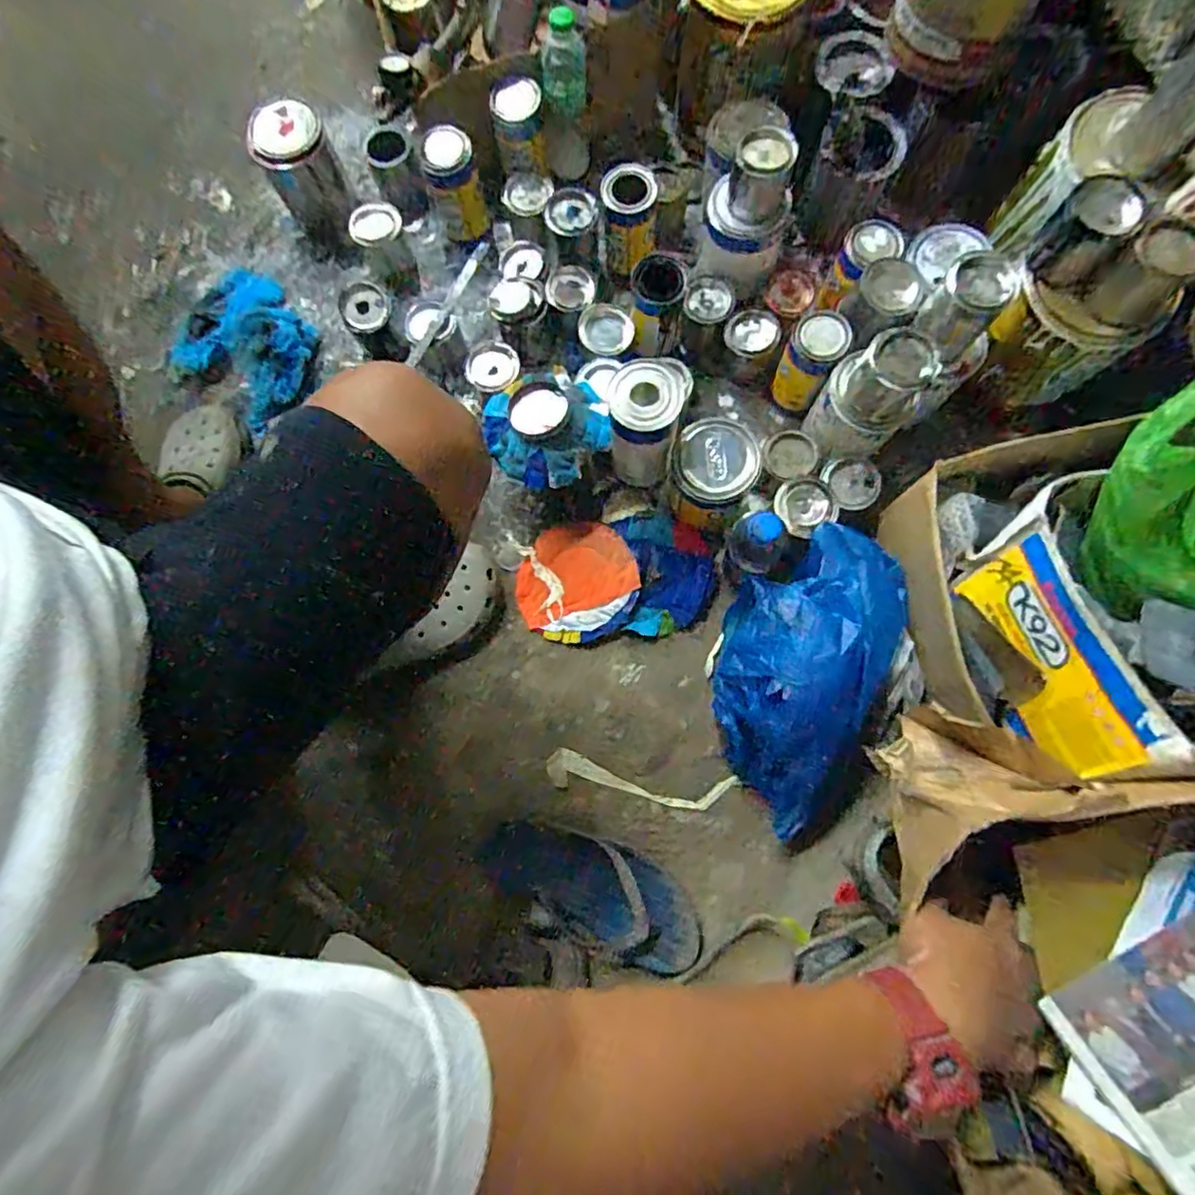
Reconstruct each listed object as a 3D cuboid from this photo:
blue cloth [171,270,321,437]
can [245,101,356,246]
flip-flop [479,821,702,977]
[{"bbox_3d":[-0.515,-0.378,0.900,0.228,0.037,0.186,40,82,8],"label":"blue cloth"},{"bbox_3d":[-0.424,-0.612,0.897,0.103,0.136,0.123,-23,79,-3],"label":"can"},{"bbox_3d":[-0.007,0.358,0.756,0.278,0.050,0.107,19,80,5],"label":"flip-flop"}]

